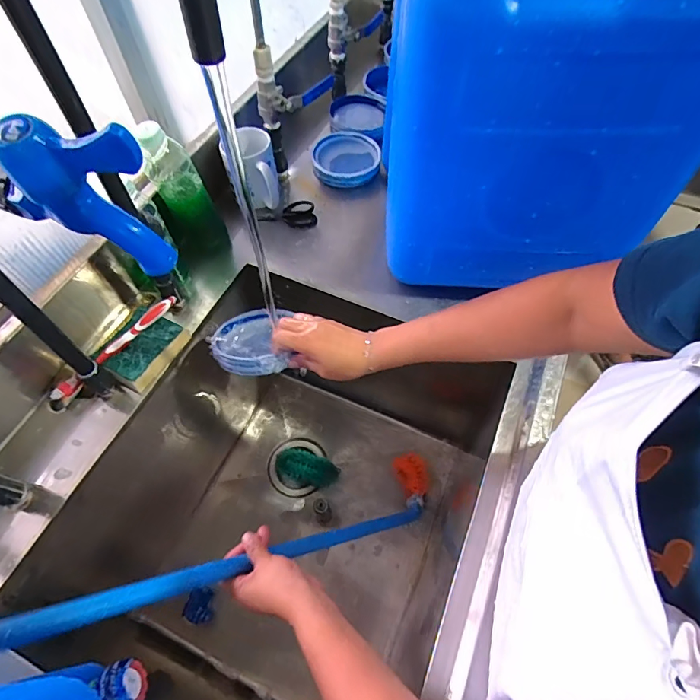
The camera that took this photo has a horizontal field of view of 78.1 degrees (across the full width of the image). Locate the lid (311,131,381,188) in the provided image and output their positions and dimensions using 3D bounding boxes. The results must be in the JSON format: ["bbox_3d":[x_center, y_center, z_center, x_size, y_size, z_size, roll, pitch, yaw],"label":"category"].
[{"bbox_3d":[-0.007,-0.337,0.767,0.115,0.031,0.127,0,60,2],"label":"lid"}]

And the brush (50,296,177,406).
[{"bbox_3d":[-0.299,-0.006,0.554,0.019,0.015,0.185,35,66,20],"label":"brush"}]

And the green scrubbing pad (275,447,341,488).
[{"bbox_3d":[-0.084,0.229,0.849,0.123,0.024,0.059,16,61,11],"label":"green scrubbing pad"}]

